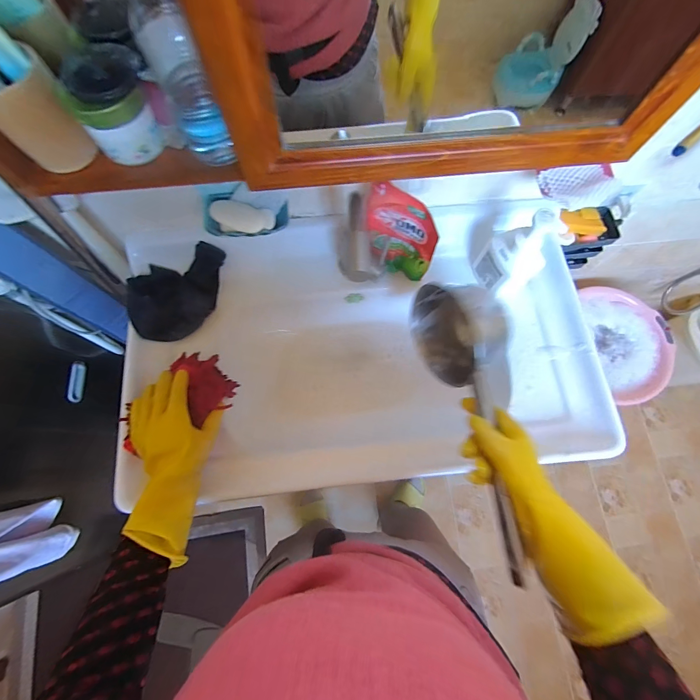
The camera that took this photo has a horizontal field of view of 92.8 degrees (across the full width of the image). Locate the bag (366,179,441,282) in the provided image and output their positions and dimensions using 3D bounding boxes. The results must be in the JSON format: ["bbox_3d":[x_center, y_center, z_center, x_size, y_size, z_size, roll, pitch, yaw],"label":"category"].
[{"bbox_3d":[0.080,-0.186,0.556,0.130,0.195,0.046,22,74,5],"label":"bag"}]

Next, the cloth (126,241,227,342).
[{"bbox_3d":[-0.321,-0.105,0.608,0.143,0.049,0.184,11,73,2],"label":"cloth"}]

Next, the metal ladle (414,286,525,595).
[{"bbox_3d":[0.185,0.076,0.480,0.093,0.151,0.366,-11,74,-4],"label":"metal ladle"}]

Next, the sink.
[{"bbox_3d":[0.020,-0.012,0.627,0.787,0.191,0.462,-5,73,-3],"label":"sink"}]

